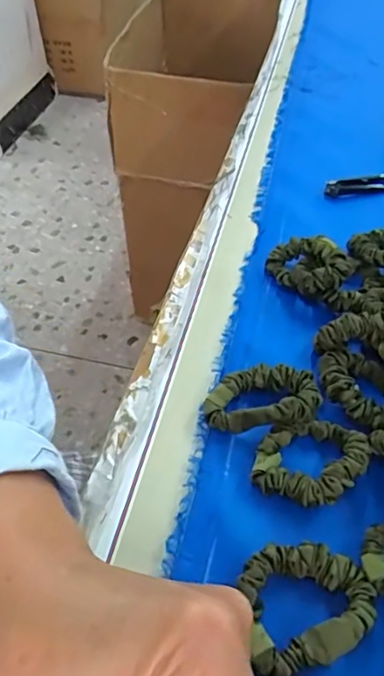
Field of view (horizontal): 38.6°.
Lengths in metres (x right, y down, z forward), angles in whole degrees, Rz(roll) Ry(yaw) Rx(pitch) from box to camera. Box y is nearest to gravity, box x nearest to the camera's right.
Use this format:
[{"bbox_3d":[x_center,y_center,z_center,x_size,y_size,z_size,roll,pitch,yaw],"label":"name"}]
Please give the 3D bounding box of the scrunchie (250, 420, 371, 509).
[{"bbox_3d":[0.069,0.069,0.317,0.057,0.022,0.055,-1,50,1],"label":"scrunchie"}]

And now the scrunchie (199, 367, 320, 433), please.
[{"bbox_3d":[0.044,0.037,0.343,0.069,0.022,0.044,1,50,2],"label":"scrunchie"}]

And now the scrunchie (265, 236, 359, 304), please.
[{"bbox_3d":[0.089,-0.053,0.418,0.064,0.034,0.052,15,52,14],"label":"scrunchie"}]

